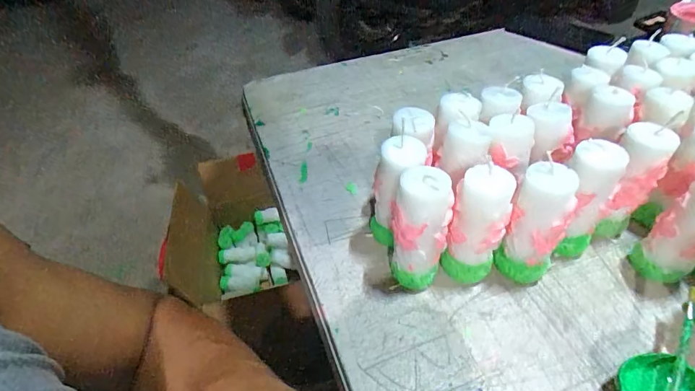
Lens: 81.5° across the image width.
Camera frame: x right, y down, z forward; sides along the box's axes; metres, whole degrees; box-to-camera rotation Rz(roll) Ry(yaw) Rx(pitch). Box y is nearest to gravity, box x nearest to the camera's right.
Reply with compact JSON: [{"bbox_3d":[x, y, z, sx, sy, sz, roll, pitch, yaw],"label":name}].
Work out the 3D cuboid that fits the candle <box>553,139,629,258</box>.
[{"bbox_3d":[0.192,0.008,0.336,0.042,0.110,0.035,-12,45,-6],"label":"candle"}]

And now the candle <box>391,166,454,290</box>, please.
[{"bbox_3d":[0.058,0.030,0.324,0.044,0.108,0.043,6,46,11],"label":"candle"}]

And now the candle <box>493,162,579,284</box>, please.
[{"bbox_3d":[0.149,0.027,0.323,0.040,0.105,0.041,21,51,24],"label":"candle"}]

